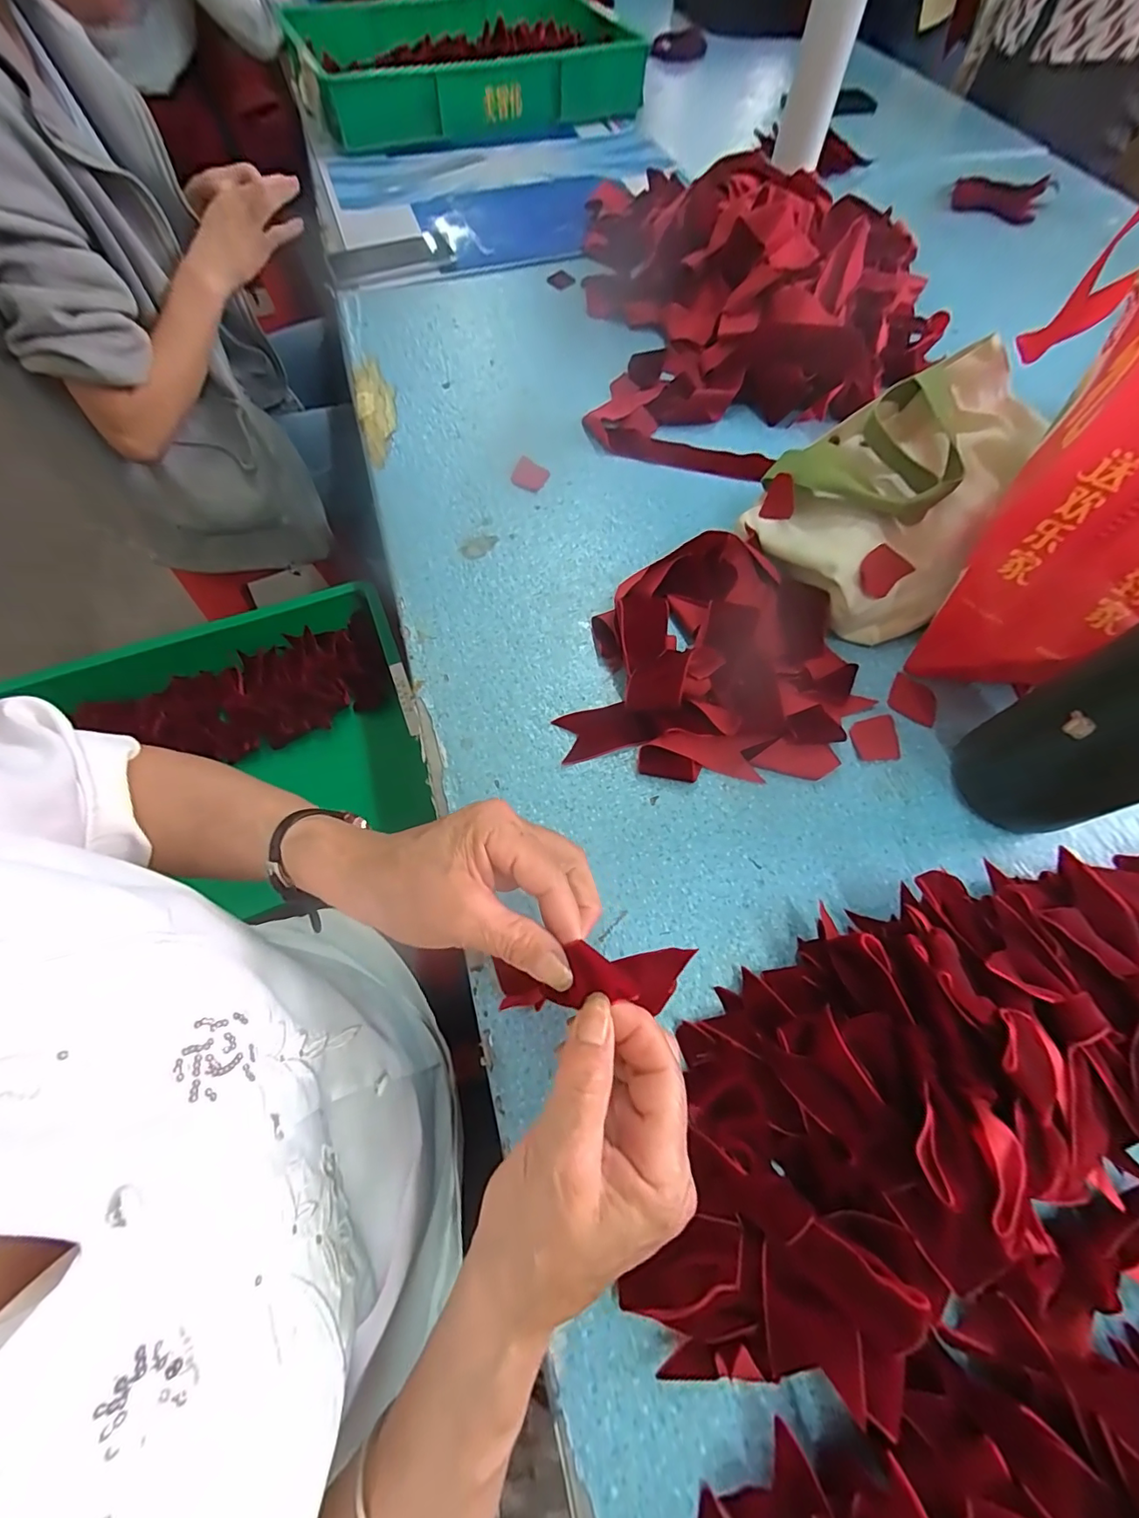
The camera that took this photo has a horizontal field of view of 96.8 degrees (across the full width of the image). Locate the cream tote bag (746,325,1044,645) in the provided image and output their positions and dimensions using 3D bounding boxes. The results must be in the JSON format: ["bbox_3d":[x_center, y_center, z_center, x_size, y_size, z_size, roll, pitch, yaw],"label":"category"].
[{"bbox_3d":[0.268,-0.216,0.418,0.223,0.105,0.171,-37,71,-16],"label":"cream tote bag"}]

